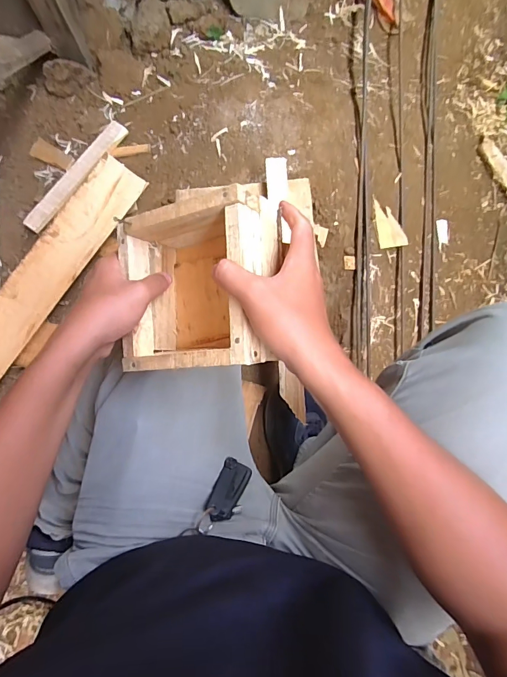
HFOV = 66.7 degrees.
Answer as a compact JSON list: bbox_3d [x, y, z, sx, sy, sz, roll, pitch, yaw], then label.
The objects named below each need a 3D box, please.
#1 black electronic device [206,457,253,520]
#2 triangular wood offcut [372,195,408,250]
[{"bbox_3d":[-0.029,0.175,0.445,0.035,0.015,0.071,35,45,-1],"label":"black electronic device"},{"bbox_3d":[0.286,-0.243,0.810,0.054,0.011,0.103,-11,94,14],"label":"triangular wood offcut"}]

